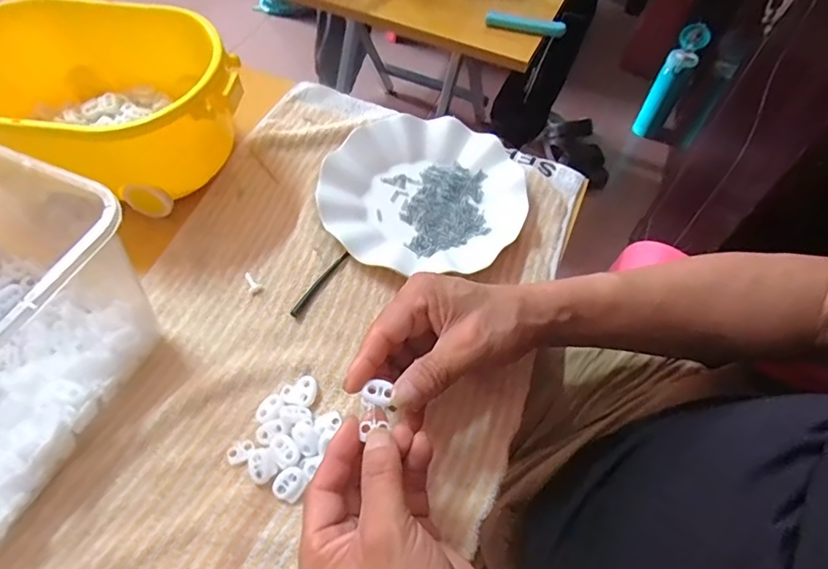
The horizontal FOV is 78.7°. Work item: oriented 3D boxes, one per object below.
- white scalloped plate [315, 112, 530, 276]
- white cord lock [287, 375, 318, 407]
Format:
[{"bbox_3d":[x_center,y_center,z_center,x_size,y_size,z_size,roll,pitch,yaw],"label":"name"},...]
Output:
[{"bbox_3d":[0.010,-0.084,0.459,0.176,0.028,0.178,1,58,-2],"label":"white scalloped plate"},{"bbox_3d":[-0.080,0.077,0.366,0.018,0.004,0.023,12,58,5],"label":"white cord lock"}]

